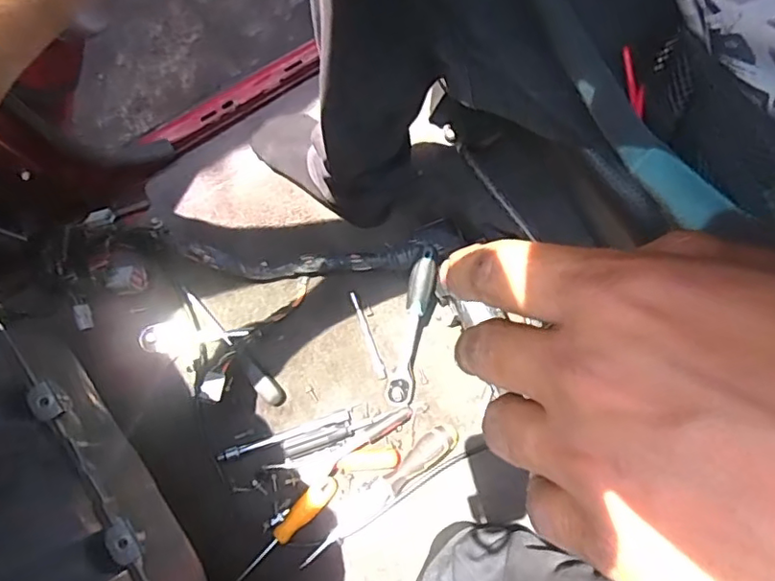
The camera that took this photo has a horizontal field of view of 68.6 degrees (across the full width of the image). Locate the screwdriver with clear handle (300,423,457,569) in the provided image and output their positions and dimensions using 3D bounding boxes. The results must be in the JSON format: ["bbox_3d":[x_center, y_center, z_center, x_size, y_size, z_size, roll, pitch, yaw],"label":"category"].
[{"bbox_3d":[-0.009,0.246,0.688,0.233,0.029,0.030,-40,81,-10],"label":"screwdriver with clear handle"}]

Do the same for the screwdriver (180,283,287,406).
[{"bbox_3d":[-0.205,0.066,0.719,0.024,0.034,0.206,-43,81,-11],"label":"screwdriver"}]

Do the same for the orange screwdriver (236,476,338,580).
[{"bbox_3d":[-0.124,0.283,0.677,0.158,0.025,0.029,-40,81,-10],"label":"orange screwdriver"}]

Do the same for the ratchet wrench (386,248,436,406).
[{"bbox_3d":[0.032,0.046,0.718,0.032,0.029,0.199,11,98,1],"label":"ratchet wrench"}]

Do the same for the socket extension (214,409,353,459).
[{"bbox_3d":[-0.127,0.180,0.706,0.162,0.011,0.014,-18,78,-6],"label":"socket extension"}]

